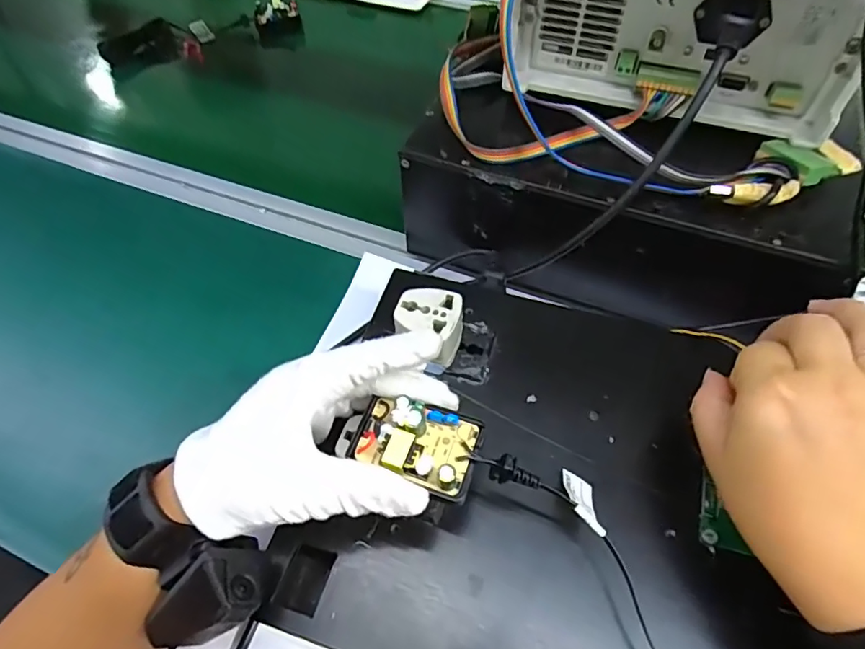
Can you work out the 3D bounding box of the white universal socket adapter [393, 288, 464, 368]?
[{"bbox_3d":[-0.001,-0.001,0.328,0.039,0.032,0.034,18,59,13],"label":"white universal socket adapter"}]

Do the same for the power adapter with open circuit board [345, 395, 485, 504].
[{"bbox_3d":[-0.008,0.053,0.242,0.056,0.015,0.038,14,59,11],"label":"power adapter with open circuit board"}]

